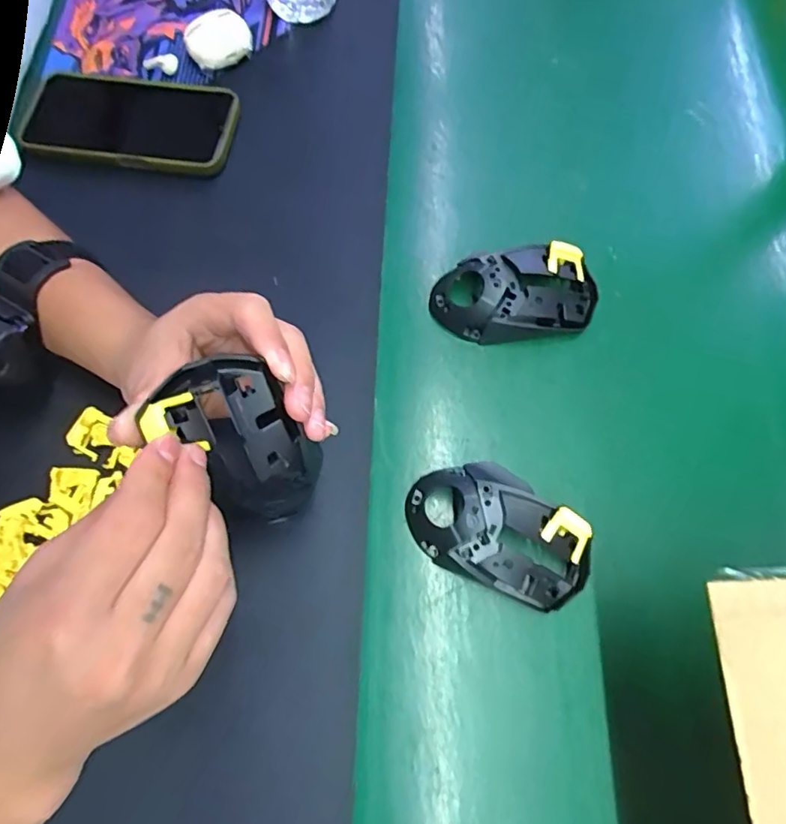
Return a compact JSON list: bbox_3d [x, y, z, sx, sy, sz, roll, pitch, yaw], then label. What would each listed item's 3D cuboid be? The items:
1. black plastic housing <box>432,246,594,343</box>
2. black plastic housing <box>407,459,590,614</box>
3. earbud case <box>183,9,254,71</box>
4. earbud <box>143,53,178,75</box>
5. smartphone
[{"bbox_3d":[0.087,-0.082,0.402,0.115,0.031,0.061,-9,72,-3],"label":"black plastic housing"},{"bbox_3d":[0.066,0.076,0.353,0.115,0.033,0.065,27,74,8],"label":"black plastic housing"},{"bbox_3d":[-0.145,-0.307,0.468,0.052,0.022,0.042,-20,73,-7],"label":"earbud case"},{"bbox_3d":[-0.196,-0.291,0.471,0.032,0.011,0.014,8,72,3],"label":"earbud"},{"bbox_3d":[-0.212,-0.231,0.451,0.170,0.017,0.086,6,72,2],"label":"smartphone"}]

